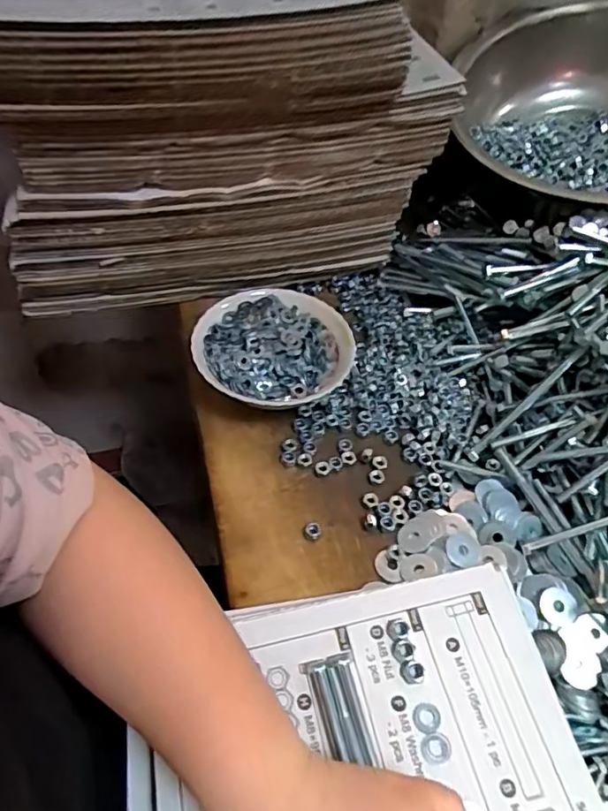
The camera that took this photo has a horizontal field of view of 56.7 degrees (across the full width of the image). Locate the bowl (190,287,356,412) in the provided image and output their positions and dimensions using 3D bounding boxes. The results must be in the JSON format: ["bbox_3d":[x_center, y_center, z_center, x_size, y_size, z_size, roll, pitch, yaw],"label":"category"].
[{"bbox_3d":[-0.027,-0.049,0.537,0.147,0.052,0.134,1,51,-2],"label":"bowl"}]

